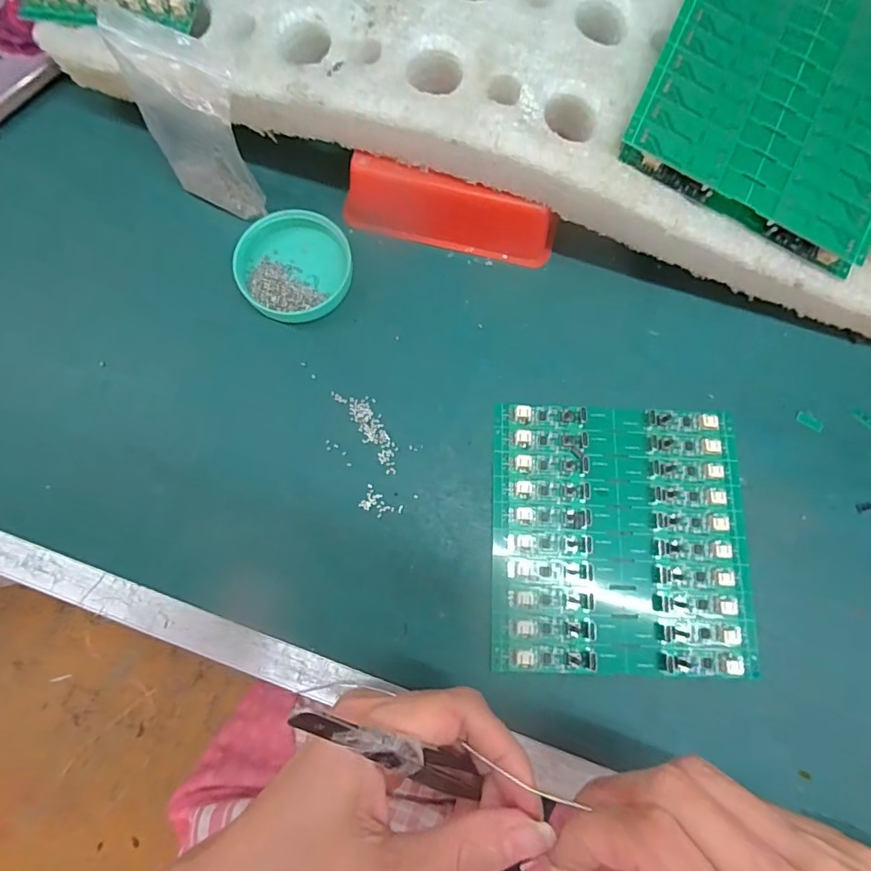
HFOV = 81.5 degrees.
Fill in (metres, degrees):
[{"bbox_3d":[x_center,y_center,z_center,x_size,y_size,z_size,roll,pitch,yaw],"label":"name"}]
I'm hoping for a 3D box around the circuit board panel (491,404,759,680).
[{"bbox_3d":[0.097,0.052,0.266,0.131,0.005,0.136,2,76,-1],"label":"circuit board panel"}]

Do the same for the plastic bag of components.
[{"bbox_3d":[-0.127,-0.162,0.270,0.058,0.088,0.026,21,77,4],"label":"plastic bag of components"}]

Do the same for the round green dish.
[{"bbox_3d":[-0.083,-0.099,0.295,0.062,0.014,0.066,5,77,0],"label":"round green dish"}]

